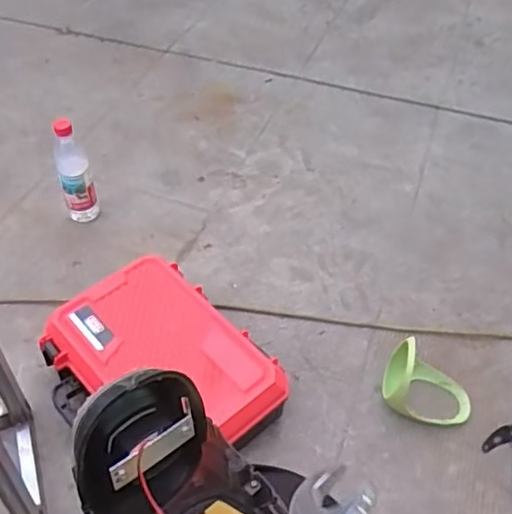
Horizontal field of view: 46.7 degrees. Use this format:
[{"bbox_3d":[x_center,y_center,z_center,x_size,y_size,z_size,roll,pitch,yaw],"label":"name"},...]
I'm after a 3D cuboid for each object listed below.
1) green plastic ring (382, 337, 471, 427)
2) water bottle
[{"bbox_3d":[0.287,0.202,0.981,0.148,0.110,0.104,11,48,8],"label":"green plastic ring"},{"bbox_3d":[-0.396,-0.186,1.290,0.069,0.245,0.070,-14,47,-15],"label":"water bottle"}]

